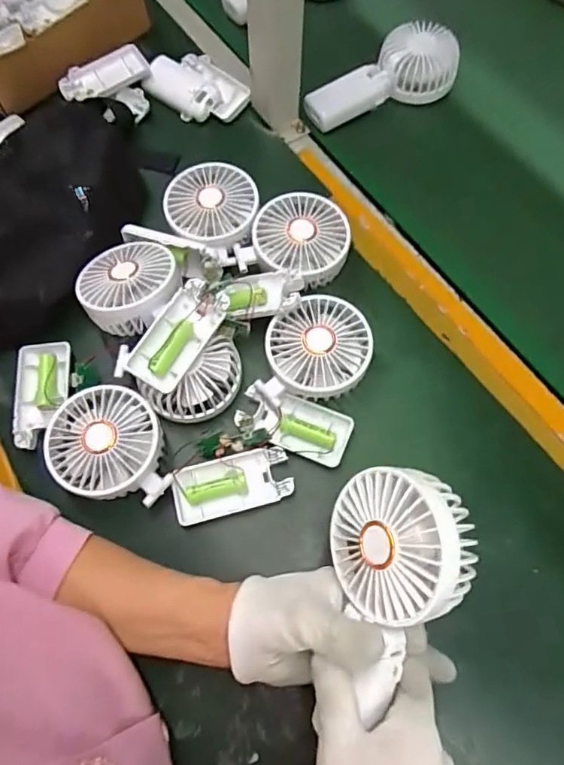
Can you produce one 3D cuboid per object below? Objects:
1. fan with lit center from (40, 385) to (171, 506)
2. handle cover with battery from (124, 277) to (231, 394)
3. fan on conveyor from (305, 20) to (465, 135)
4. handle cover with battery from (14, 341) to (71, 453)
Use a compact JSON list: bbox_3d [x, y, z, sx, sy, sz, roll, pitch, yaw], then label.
[{"bbox_3d":[-0.137,0.051,0.425,0.095,0.043,0.088,2,68,1],"label":"fan with lit center"},{"bbox_3d":[-0.085,-0.039,0.426,0.045,0.019,0.093,32,71,12],"label":"handle cover with battery"},{"bbox_3d":[0.105,-0.344,0.583,0.176,0.042,0.075,-19,69,-9],"label":"fan on conveyor"},{"bbox_3d":[-0.210,0.011,0.460,0.046,0.015,0.093,-5,67,-3],"label":"handle cover with battery"}]

